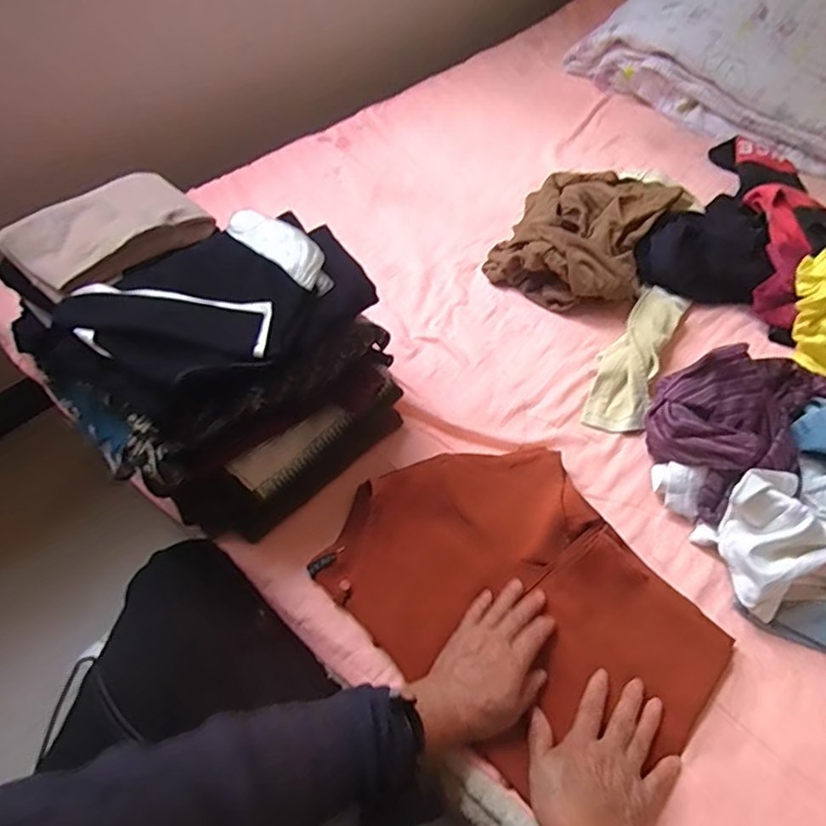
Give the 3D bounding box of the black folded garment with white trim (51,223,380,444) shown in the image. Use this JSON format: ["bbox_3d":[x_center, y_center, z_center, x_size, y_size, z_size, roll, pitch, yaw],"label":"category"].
[{"bbox_3d":[-0.189,-0.115,0.553,0.210,0.046,0.285,34,59,20],"label":"black folded garment with white trim"}]

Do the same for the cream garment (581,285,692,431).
[{"bbox_3d":[0.314,-0.088,0.761,0.077,0.030,0.280,25,57,15],"label":"cream garment"}]

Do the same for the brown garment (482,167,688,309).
[{"bbox_3d":[0.270,-0.284,0.875,0.226,0.090,0.296,29,58,18],"label":"brown garment"}]

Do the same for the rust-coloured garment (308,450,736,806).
[{"bbox_3d":[0.099,0.188,0.565,0.304,0.030,0.348,-25,58,-19],"label":"rust-coloured garment"}]

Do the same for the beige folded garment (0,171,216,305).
[{"bbox_3d":[-0.355,-0.224,0.650,0.139,0.049,0.220,32,59,20],"label":"beige folded garment"}]

